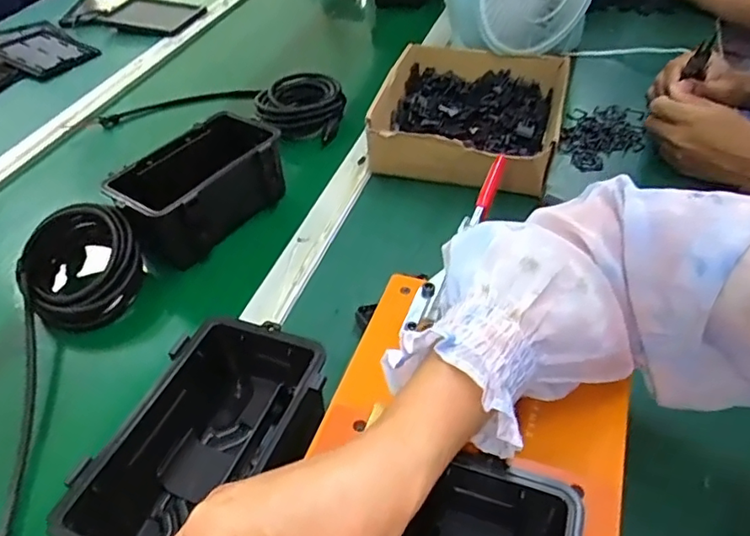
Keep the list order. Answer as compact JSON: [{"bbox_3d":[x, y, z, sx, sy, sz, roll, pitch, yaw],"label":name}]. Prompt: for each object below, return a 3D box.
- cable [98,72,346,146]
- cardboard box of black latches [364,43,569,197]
[{"bbox_3d":[-0.212,-0.227,0.786,0.341,0.039,0.113,4,45,9],"label":"cable"},{"bbox_3d":[0.113,-0.186,0.698,0.207,0.063,0.225,10,46,14],"label":"cardboard box of black latches"}]

